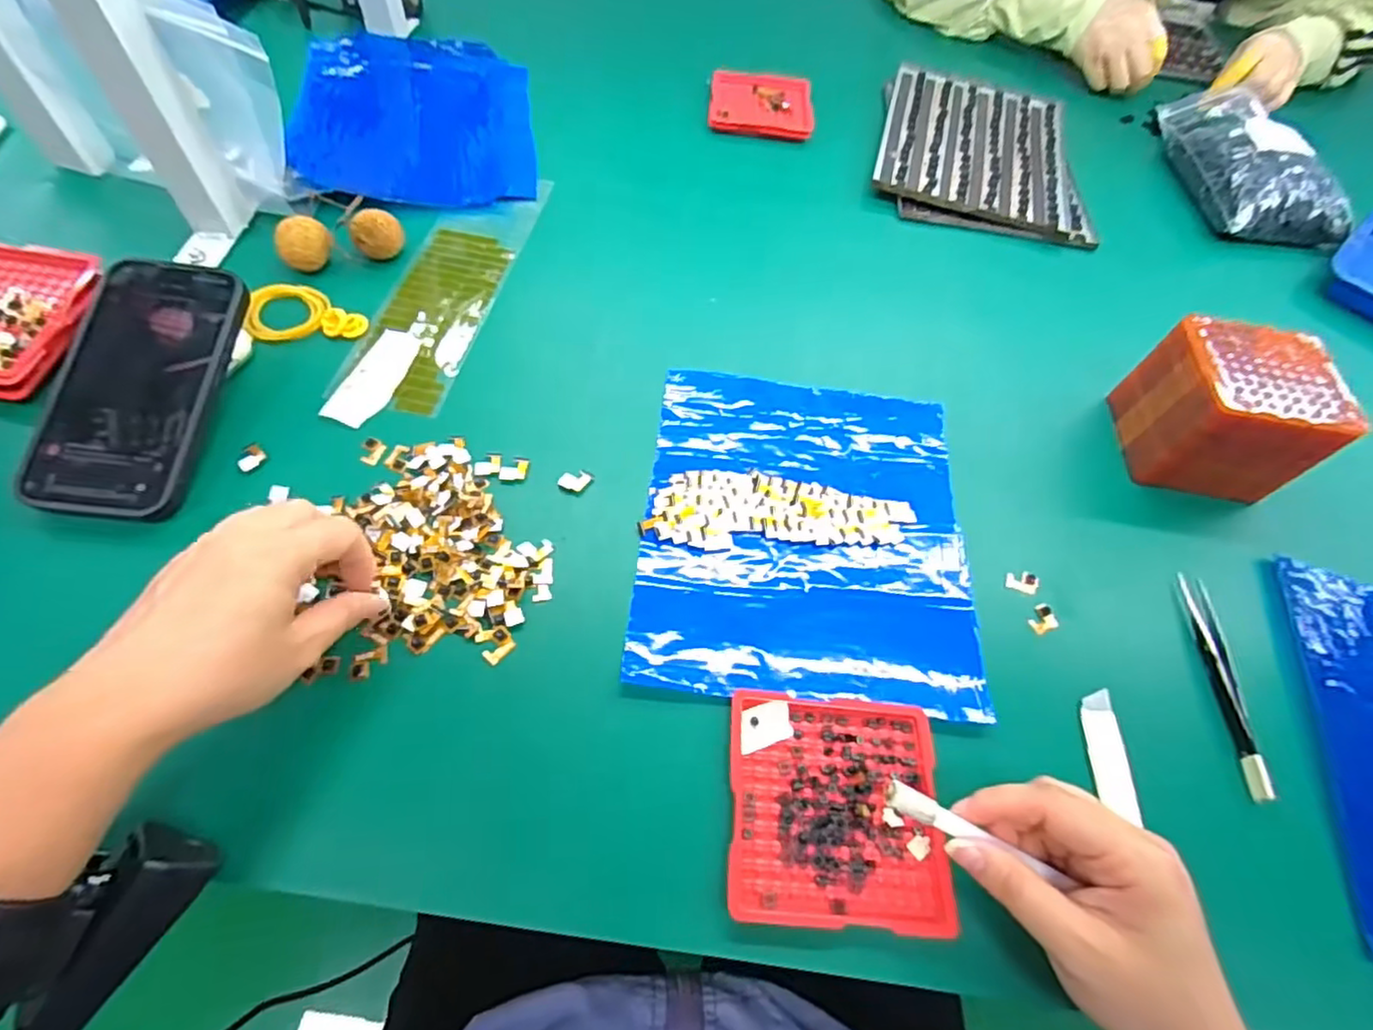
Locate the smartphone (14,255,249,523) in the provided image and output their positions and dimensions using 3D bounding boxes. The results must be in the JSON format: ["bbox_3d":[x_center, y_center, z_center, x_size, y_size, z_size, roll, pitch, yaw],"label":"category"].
[{"bbox_3d":[-0.313,-0.075,0.375,0.082,0.010,0.159,5,71,-4],"label":"smartphone"}]

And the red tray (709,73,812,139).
[{"bbox_3d":[0.076,-0.416,0.655,0.101,0.012,0.097,5,57,-1],"label":"red tray"}]

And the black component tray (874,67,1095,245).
[{"bbox_3d":[0.298,-0.369,0.657,0.195,0.018,0.245,15,58,5],"label":"black component tray"}]

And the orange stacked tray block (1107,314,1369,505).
[{"bbox_3d":[0.356,-0.067,0.435,0.093,0.085,0.087,9,57,1],"label":"orange stacked tray block"}]

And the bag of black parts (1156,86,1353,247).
[{"bbox_3d":[0.552,-0.349,0.652,0.110,0.064,0.202,-2,58,-6],"label":"bag of black parts"}]

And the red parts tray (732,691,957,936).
[{"bbox_3d":[0.071,0.136,0.309,0.099,0.012,0.101,5,57,-2],"label":"red parts tray"}]

